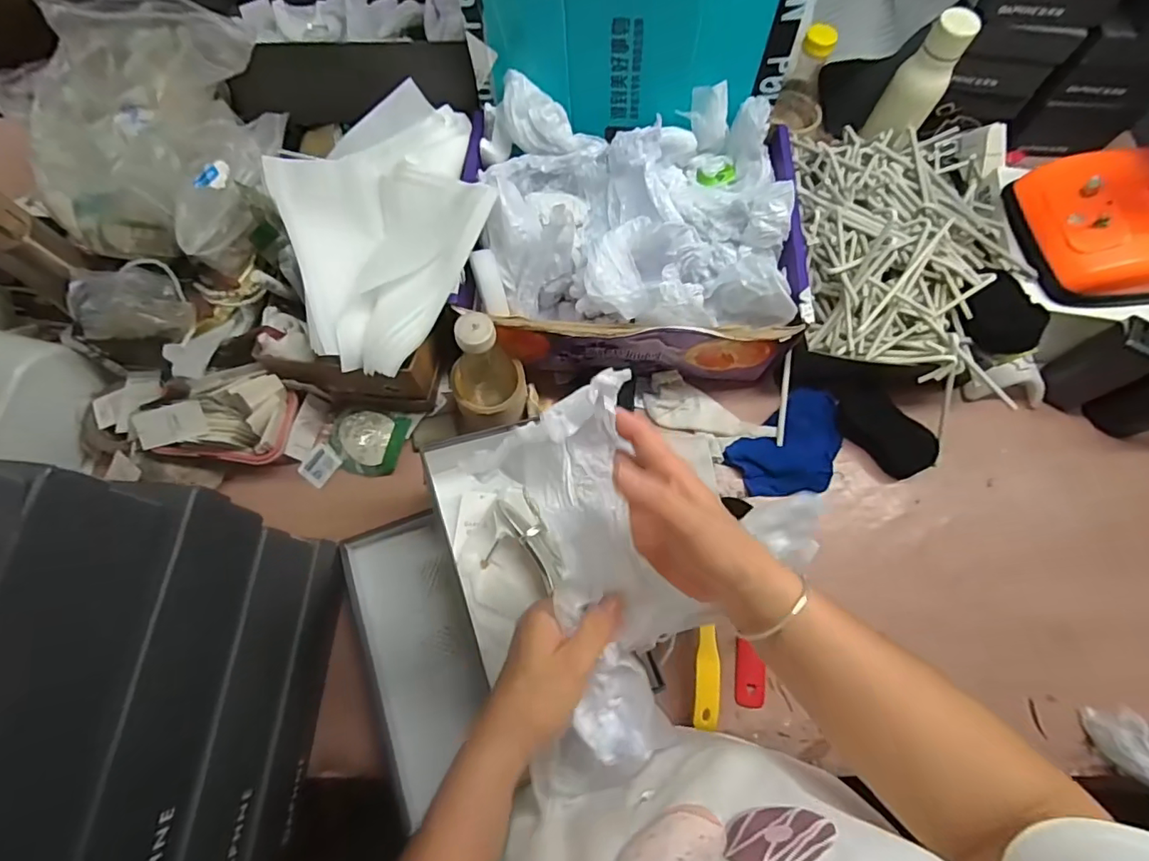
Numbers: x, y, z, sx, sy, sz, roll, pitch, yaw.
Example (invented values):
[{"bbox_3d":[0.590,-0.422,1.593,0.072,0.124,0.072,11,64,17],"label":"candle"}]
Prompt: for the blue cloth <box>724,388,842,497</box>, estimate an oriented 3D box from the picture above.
[{"bbox_3d":[0.281,0.021,0.674,0.161,0.031,0.106,-38,75,-13],"label":"blue cloth"}]

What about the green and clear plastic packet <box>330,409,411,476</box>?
[{"bbox_3d":[-0.260,0.014,0.669,0.093,0.013,0.080,10,70,3],"label":"green and clear plastic packet"}]

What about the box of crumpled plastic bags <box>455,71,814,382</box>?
[{"bbox_3d":[0.071,-0.218,0.651,0.381,0.169,0.317,0,70,-1],"label":"box of crumpled plastic bags"}]

